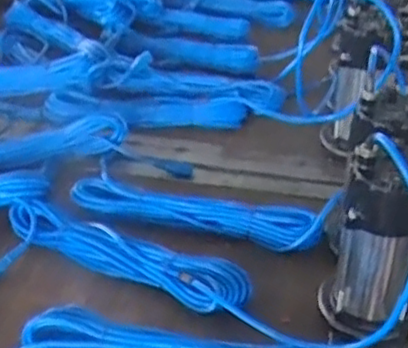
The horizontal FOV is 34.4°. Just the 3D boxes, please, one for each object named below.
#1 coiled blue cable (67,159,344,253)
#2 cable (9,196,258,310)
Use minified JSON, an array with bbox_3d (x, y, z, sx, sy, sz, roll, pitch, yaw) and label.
[{"bbox_3d":[-0.008,0.062,0.979,0.379,0.061,0.068,7,37,10],"label":"coiled blue cable"},{"bbox_3d":[-0.109,0.113,0.900,0.363,0.045,0.084,17,40,22],"label":"cable"}]

